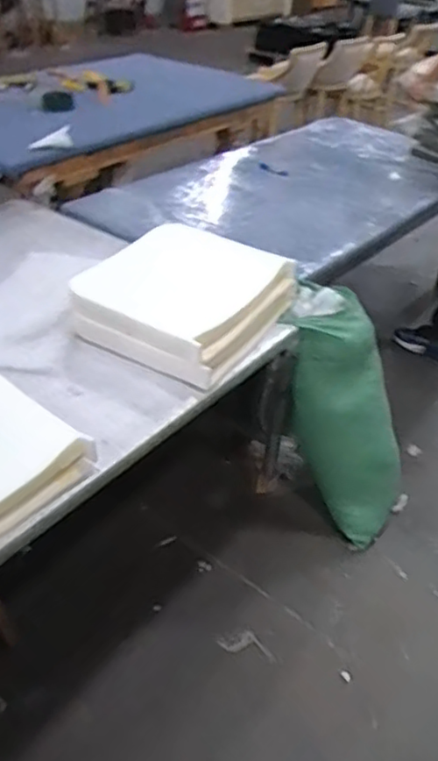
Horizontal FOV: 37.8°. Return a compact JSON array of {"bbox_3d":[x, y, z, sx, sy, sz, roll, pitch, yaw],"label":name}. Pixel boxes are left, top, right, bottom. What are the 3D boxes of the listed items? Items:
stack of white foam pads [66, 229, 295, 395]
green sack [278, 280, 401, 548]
[{"bbox_3d":[-0.099,-0.221,1.622,0.437,0.155,0.454,20,40,19],"label":"stack of white foam pads"},{"bbox_3d":[0.339,0.108,1.843,0.232,0.766,0.222,-20,15,-25],"label":"green sack"}]

